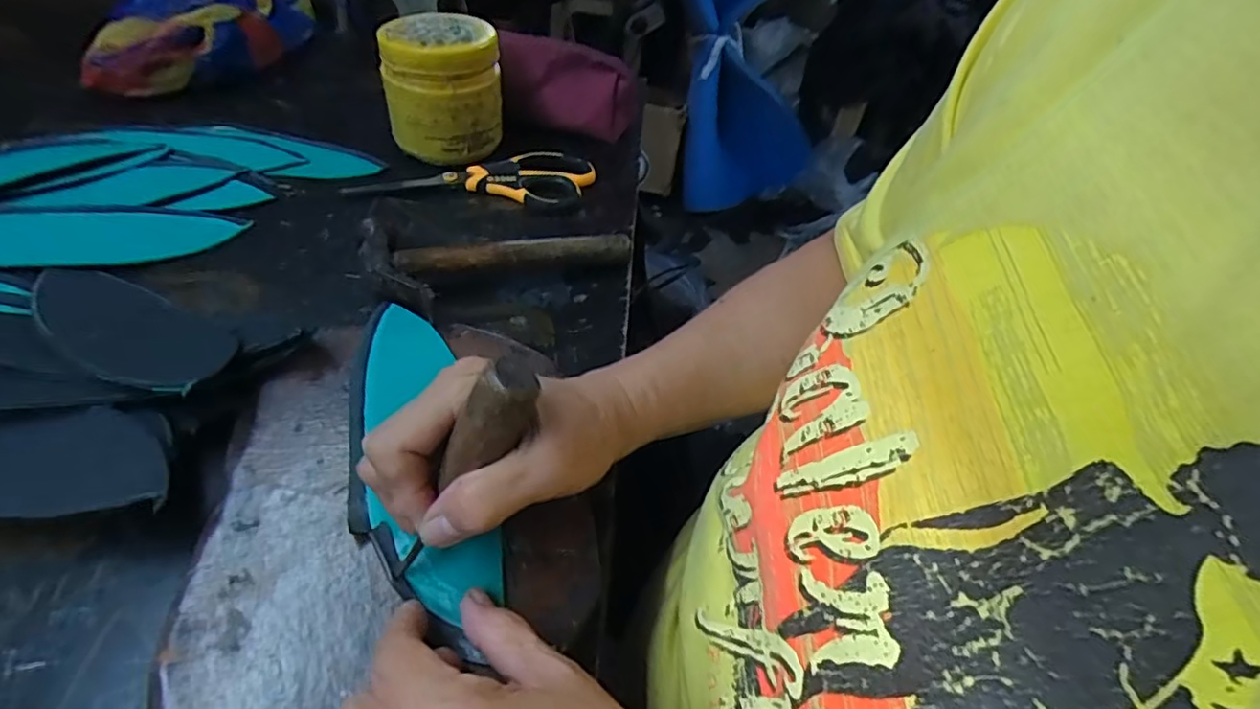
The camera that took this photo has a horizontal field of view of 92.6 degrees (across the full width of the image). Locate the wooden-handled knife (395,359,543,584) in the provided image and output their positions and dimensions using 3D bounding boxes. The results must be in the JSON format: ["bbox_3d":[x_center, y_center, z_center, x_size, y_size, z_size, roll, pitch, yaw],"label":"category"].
[{"bbox_3d":[-0.072,0.050,0.242,0.018,0.112,0.022,9,35,-48],"label":"wooden-handled knife"}]

